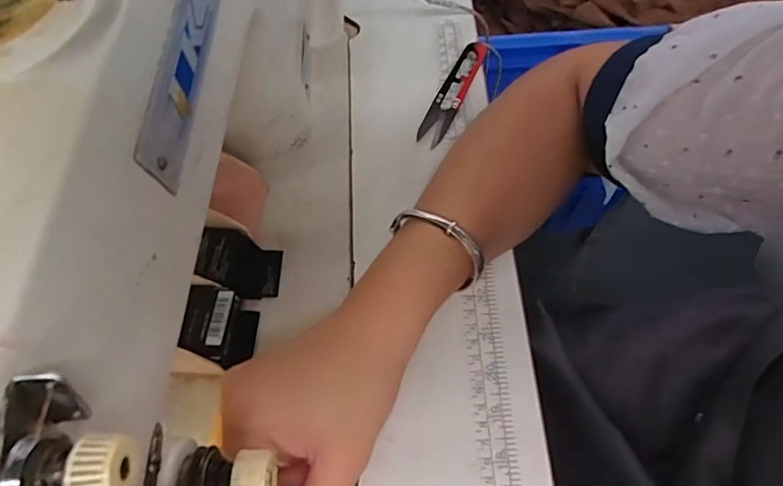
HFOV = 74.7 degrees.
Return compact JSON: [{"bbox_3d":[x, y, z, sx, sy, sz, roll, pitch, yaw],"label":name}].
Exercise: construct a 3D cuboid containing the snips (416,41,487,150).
[{"bbox_3d":[0.049,-0.123,0.420,0.022,0.009,0.111,21,67,13],"label":"snips"}]

